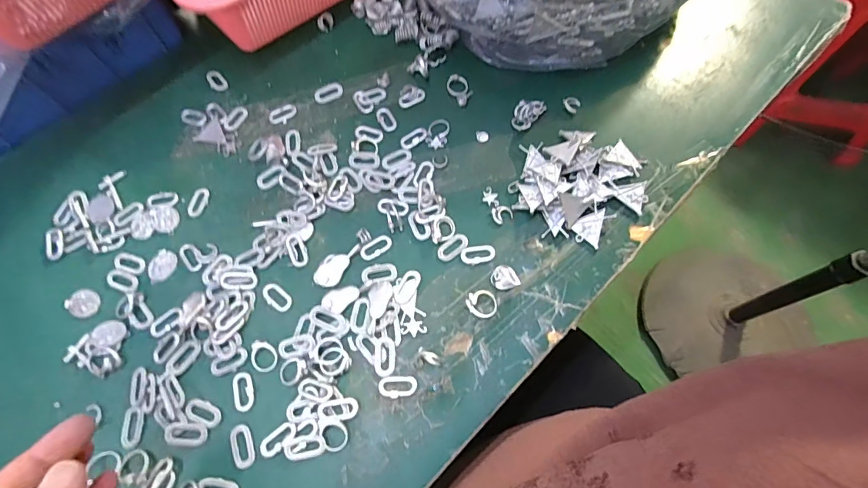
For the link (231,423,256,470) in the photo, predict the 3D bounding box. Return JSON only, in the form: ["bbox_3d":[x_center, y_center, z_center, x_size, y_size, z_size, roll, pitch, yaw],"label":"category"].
[{"bbox_3d":[-0.130,0.136,0.293,0.014,0.004,0.028,-24,68,-7],"label":"link"}]

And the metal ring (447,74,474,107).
[{"bbox_3d":[0.024,-0.144,0.405,0.020,0.004,0.036,-24,68,-7],"label":"metal ring"}]

